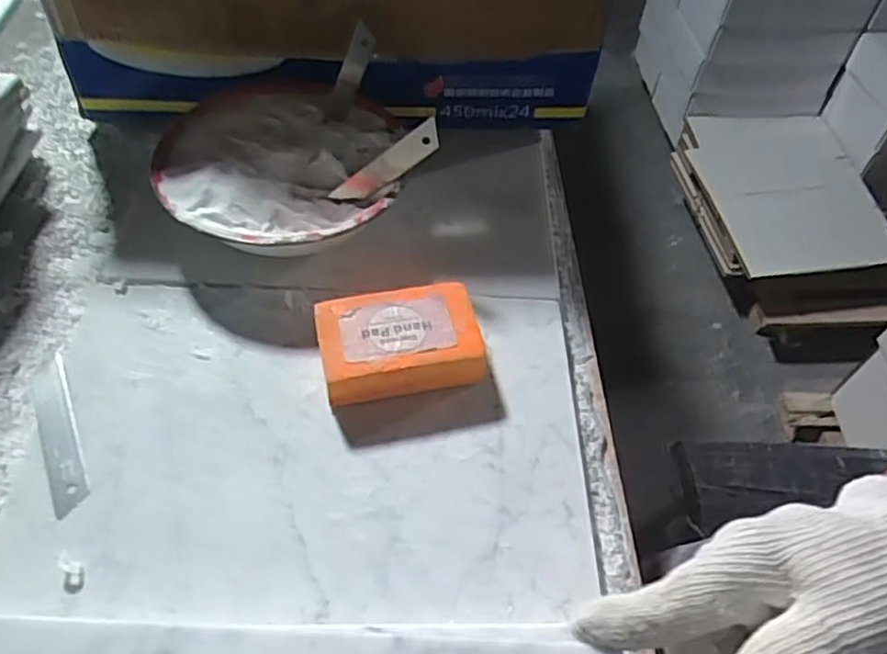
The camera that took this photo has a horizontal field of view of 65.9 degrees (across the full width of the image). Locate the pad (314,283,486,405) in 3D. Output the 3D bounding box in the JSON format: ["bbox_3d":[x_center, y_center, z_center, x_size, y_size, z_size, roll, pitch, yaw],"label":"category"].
[{"bbox_3d":[-0.026,0.010,0.406,0.091,0.030,0.059,-6,53,-8],"label":"pad"}]

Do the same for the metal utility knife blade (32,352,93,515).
[{"bbox_3d":[-0.215,0.053,0.379,0.021,0.004,0.107,-22,57,-19],"label":"metal utility knife blade"}]

